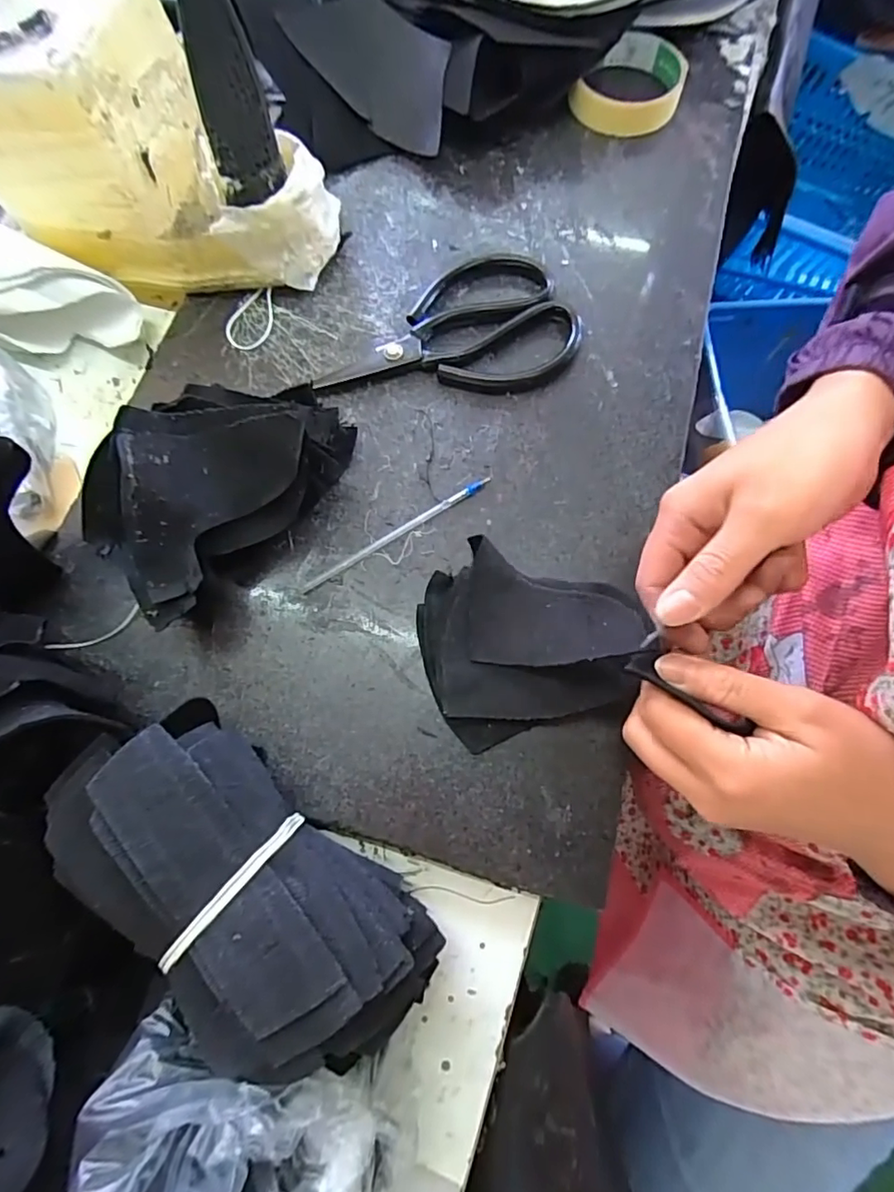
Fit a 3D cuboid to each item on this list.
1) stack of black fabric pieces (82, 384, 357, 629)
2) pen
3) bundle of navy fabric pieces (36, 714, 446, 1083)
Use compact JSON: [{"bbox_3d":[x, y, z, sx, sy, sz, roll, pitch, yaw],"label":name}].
[{"bbox_3d":[-0.124,-0.066,0.291,0.094,0.069,0.145,40,77,10],"label":"stack of black fabric pieces"},{"bbox_3d":[-0.028,-0.037,0.317,0.125,0.004,0.007,-33,77,-10],"label":"pen"},{"bbox_3d":[-0.083,0.123,0.233,0.158,0.072,0.071,41,77,10],"label":"bundle of navy fabric pieces"}]

